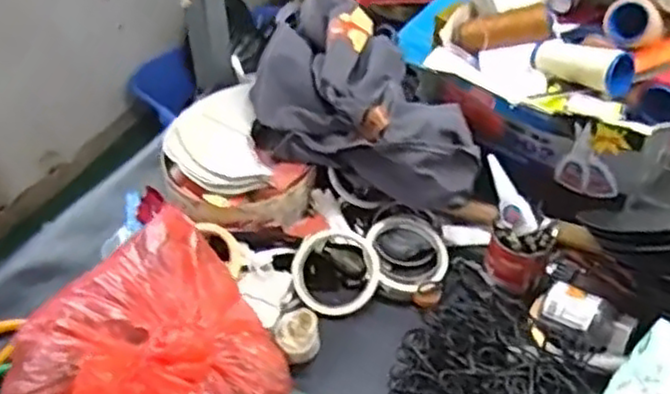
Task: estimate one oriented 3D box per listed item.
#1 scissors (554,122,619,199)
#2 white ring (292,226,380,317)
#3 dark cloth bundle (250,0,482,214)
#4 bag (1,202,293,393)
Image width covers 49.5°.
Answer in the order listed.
[{"bbox_3d":[0.261,-0.035,0.738,0.063,0.086,0.008,23,49,23],"label":"scissors"},{"bbox_3d":[0.000,0.077,0.779,0.091,0.017,0.102,-15,61,1],"label":"white ring"},{"bbox_3d":[0.008,-0.104,0.835,0.173,0.115,0.337,-24,48,-22],"label":"dark cloth bundle"},{"bbox_3d":[-0.184,0.157,0.644,0.253,0.129,0.237,-21,47,-19],"label":"bag"}]

